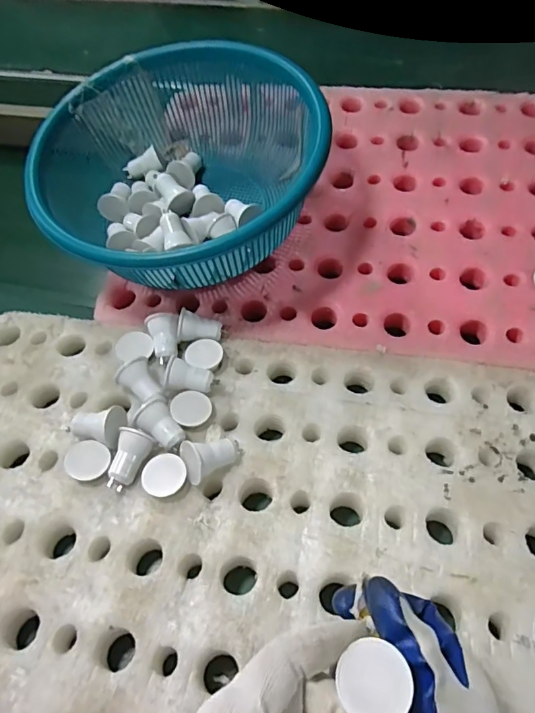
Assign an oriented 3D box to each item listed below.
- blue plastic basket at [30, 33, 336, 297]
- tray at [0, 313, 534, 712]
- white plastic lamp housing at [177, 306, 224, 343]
[{"bbox_3d":[-0.090,-0.187,0.501,0.280,0.129,0.263,-11,54,-6],"label":"blue plastic basket"},{"bbox_3d":[-0.047,0.138,0.374,0.546,0.037,0.376,9,55,7],"label":"tray"},{"bbox_3d":[-0.064,-0.025,0.463,0.038,0.028,0.026,8,55,7],"label":"white plastic lamp housing"}]

